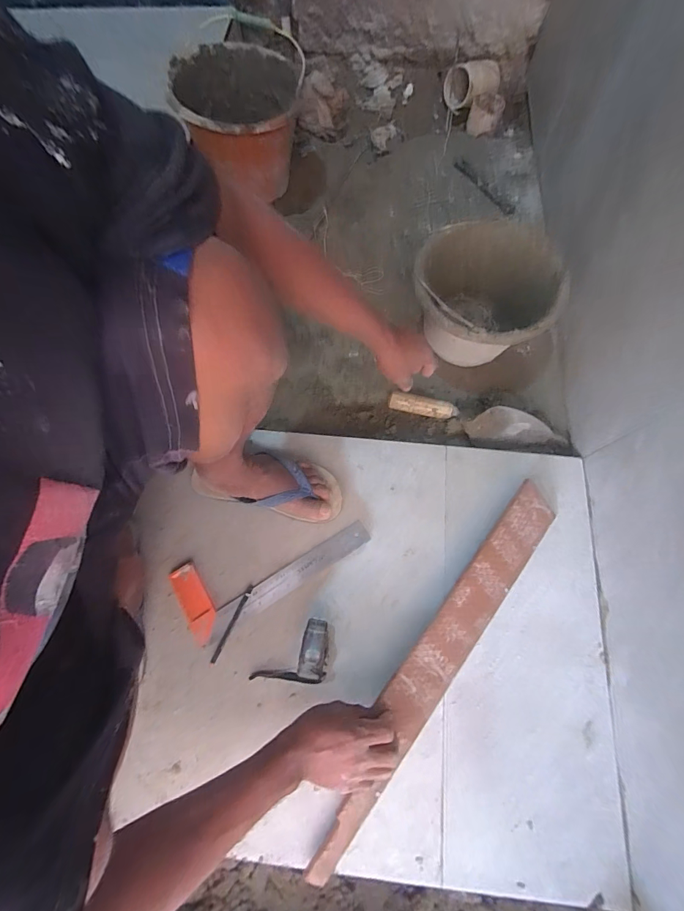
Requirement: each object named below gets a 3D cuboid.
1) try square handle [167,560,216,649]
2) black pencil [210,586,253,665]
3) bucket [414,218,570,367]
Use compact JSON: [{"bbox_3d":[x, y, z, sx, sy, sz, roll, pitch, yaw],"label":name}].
[{"bbox_3d":[-0.227,0.227,0.580,0.044,0.008,0.116,-30,73,-7],"label":"try square handle"},{"bbox_3d":[-0.167,0.255,0.571,0.010,0.007,0.117,23,74,10],"label":"black pencil"},{"bbox_3d":[0.249,-0.280,0.711,0.231,0.169,0.247,0,71,0],"label":"bucket"}]

